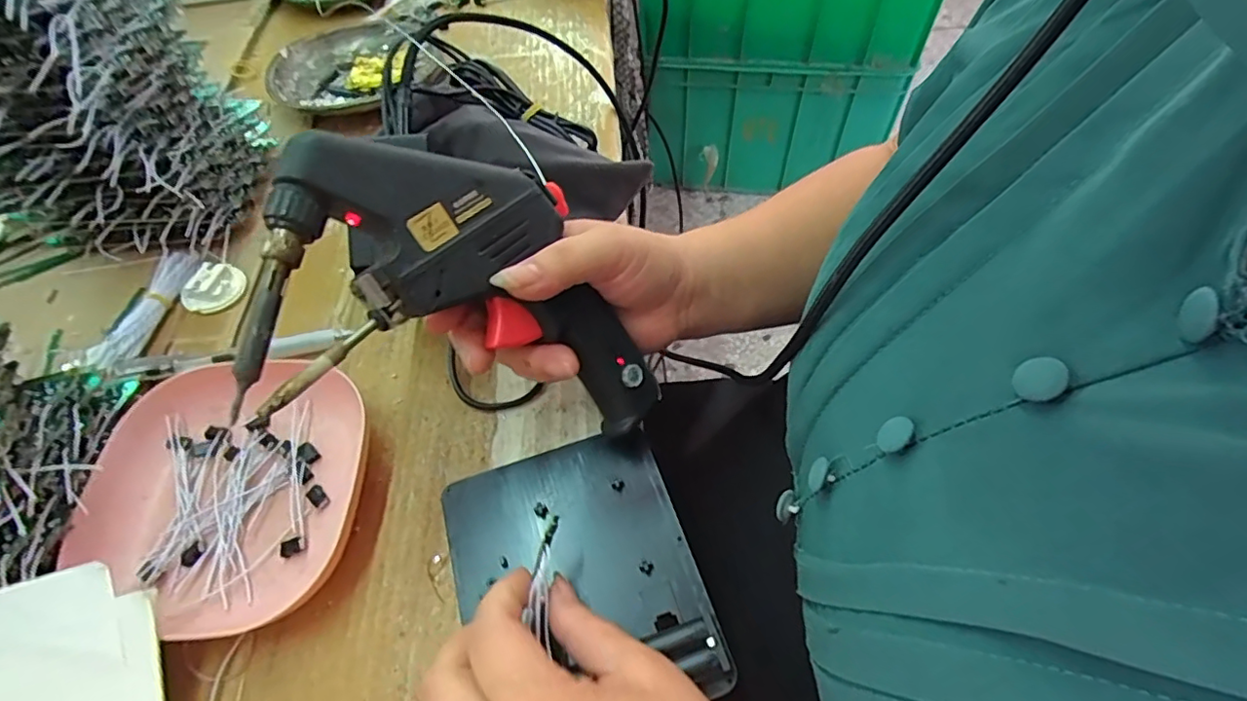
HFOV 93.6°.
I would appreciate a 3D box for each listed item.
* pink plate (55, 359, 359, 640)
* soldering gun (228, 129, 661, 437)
[{"bbox_3d":[-0.205,0.063,0.309,0.145,0.033,0.140,-2,56,3],"label":"pink plate"},{"bbox_3d":[-0.068,-0.026,0.263,0.040,0.164,0.112,-4,78,51],"label":"soldering gun"}]

